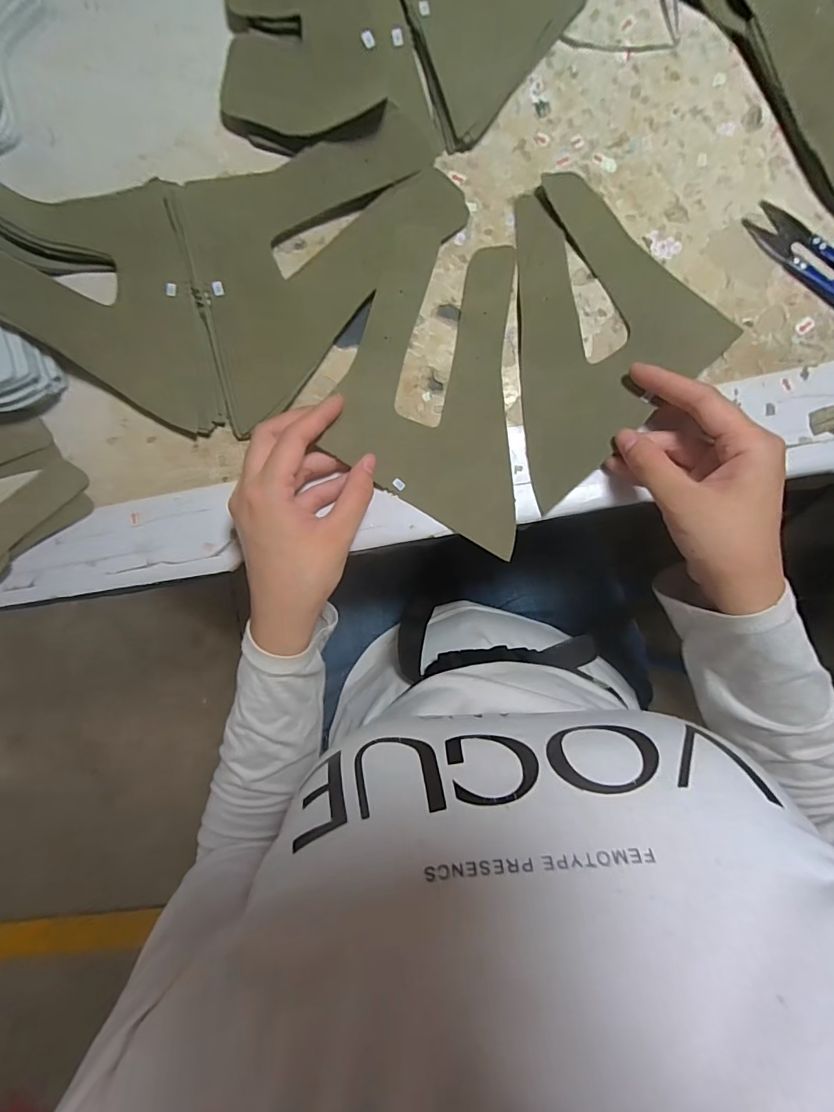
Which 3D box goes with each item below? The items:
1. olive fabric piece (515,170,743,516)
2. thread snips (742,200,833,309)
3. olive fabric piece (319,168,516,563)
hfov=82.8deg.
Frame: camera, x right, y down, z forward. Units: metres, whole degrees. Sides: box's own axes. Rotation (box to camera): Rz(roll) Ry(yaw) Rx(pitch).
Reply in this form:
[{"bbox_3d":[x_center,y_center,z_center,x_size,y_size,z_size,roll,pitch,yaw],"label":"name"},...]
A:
[{"bbox_3d":[0.090,-0.136,0.289,0.151,0.019,0.145,-45,89,5],"label":"olive fabric piece"},{"bbox_3d":[0.240,-0.170,0.278,0.103,0.011,0.022,45,95,1],"label":"thread snips"},{"bbox_3d":[0.025,-0.117,0.298,0.128,0.013,0.194,18,94,-2],"label":"olive fabric piece"}]

